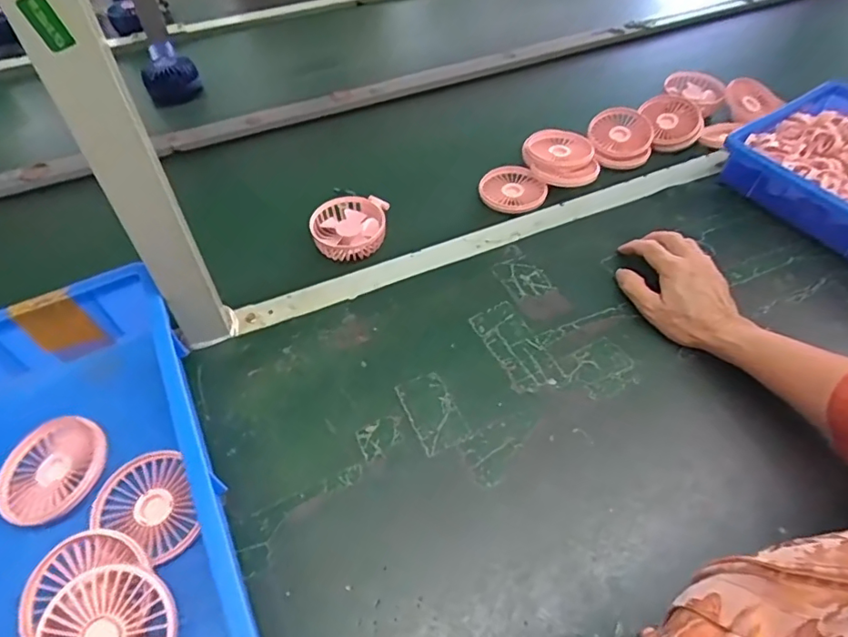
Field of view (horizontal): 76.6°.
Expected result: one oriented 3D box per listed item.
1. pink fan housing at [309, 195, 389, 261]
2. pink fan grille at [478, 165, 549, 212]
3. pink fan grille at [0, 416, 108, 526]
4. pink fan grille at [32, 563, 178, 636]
[{"bbox_3d":[-0.092,-0.110,0.660,0.090,0.034,0.096,0,53,0],"label":"pink fan housing"},{"bbox_3d":[0.117,-0.174,0.721,0.087,0.019,0.087,0,53,0],"label":"pink fan grille"},{"bbox_3d":[-0.304,0.123,0.439,0.076,0.011,0.085,34,60,23],"label":"pink fan grille"},{"bbox_3d":[-0.212,0.213,0.362,0.085,0.019,0.084,1,70,-4],"label":"pink fan grille"}]

